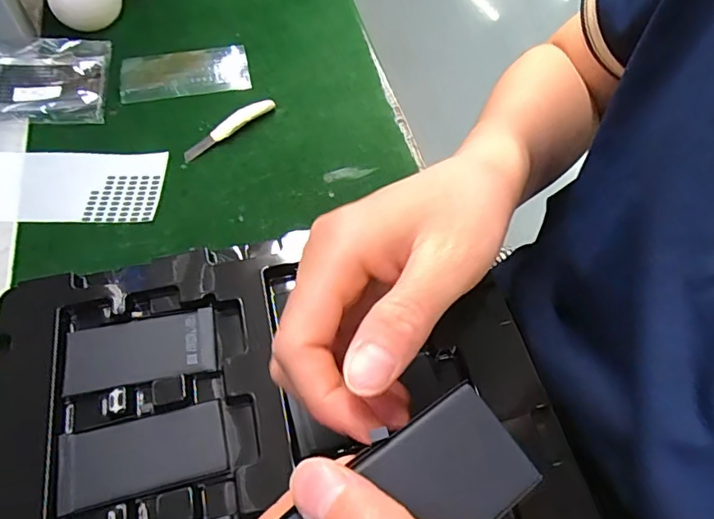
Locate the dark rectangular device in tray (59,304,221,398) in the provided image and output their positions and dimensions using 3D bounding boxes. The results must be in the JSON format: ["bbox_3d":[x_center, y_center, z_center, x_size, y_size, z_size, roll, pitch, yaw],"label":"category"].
[{"bbox_3d":[-0.115,0.048,0.276,0.076,0.004,0.037,-9,59,-9],"label":"dark rectangular device in tray"}]

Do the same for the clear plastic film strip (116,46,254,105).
[{"bbox_3d":[-0.154,-0.165,0.463,0.113,0.009,0.057,-12,62,-3],"label":"clear plastic film strip"}]

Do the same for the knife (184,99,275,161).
[{"bbox_3d":[-0.103,-0.108,0.419,0.086,0.013,0.013,-38,67,-23],"label":"knife"}]

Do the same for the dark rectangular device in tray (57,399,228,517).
[{"bbox_3d":[-0.103,0.092,0.248,0.076,0.004,0.035,-12,59,-10],"label":"dark rectangular device in tray"}]

